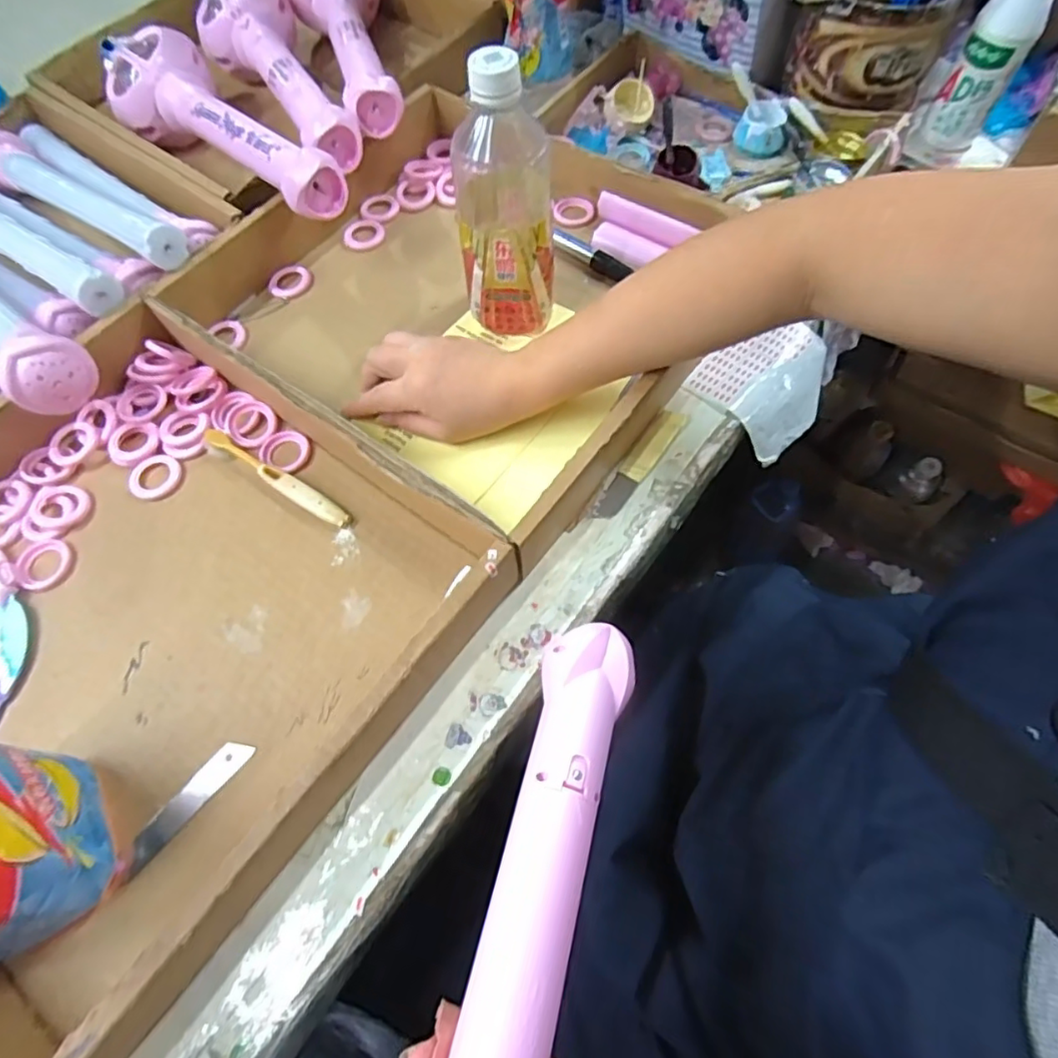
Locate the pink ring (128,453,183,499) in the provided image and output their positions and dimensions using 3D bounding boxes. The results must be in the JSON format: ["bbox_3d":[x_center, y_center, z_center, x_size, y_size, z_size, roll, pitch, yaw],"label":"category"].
[{"bbox_3d":[-0.279,-0.039,0.452,0.037,0.006,0.034,-1,64,2],"label":"pink ring"}]

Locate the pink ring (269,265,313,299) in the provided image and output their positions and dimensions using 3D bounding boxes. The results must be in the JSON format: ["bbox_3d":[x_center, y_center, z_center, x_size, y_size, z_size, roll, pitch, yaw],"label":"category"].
[{"bbox_3d":[-0.213,-0.221,0.542,0.039,0.004,0.035,-22,65,-8],"label":"pink ring"}]

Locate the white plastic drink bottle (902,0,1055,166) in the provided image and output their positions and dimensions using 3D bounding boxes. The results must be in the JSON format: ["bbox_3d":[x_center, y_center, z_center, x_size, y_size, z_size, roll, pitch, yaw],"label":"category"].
[{"bbox_3d":[0.394,-0.403,0.523,0.053,0.150,0.048,29,69,15],"label":"white plastic drink bottle"}]

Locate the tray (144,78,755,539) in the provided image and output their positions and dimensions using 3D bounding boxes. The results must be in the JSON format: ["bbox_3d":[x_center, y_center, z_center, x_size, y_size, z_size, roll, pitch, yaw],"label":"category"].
[{"bbox_3d":[-0.056,-0.232,0.504,0.353,0.081,0.362,33,70,17],"label":"tray"}]

